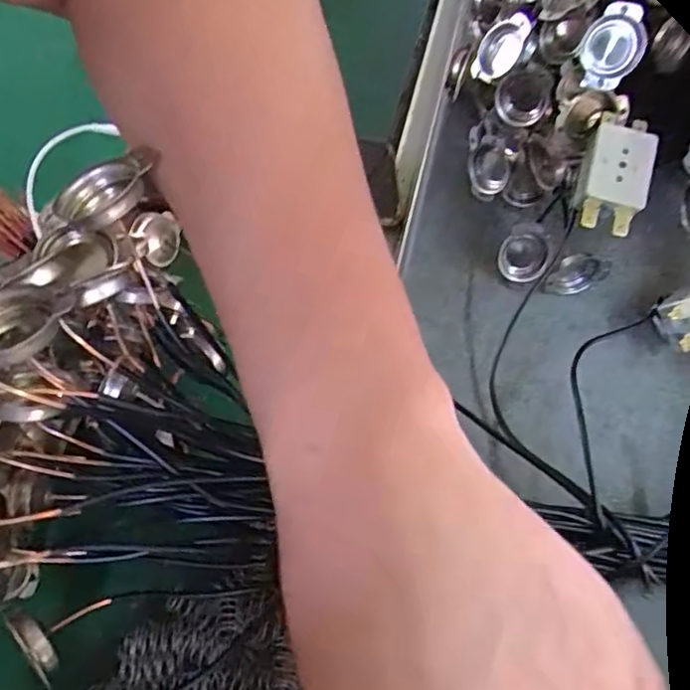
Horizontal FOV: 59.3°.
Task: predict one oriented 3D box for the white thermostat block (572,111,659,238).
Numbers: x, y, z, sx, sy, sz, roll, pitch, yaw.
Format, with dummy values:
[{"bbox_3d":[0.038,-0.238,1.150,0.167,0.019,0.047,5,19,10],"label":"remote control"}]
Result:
[{"bbox_3d":[0.132,-0.084,0.294,0.033,0.018,0.061,22,83,15],"label":"white thermostat block"}]

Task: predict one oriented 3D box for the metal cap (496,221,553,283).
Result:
[{"bbox_3d":[0.099,-0.050,0.336,0.027,0.032,0.008,17,22,-1],"label":"metal cap"}]

